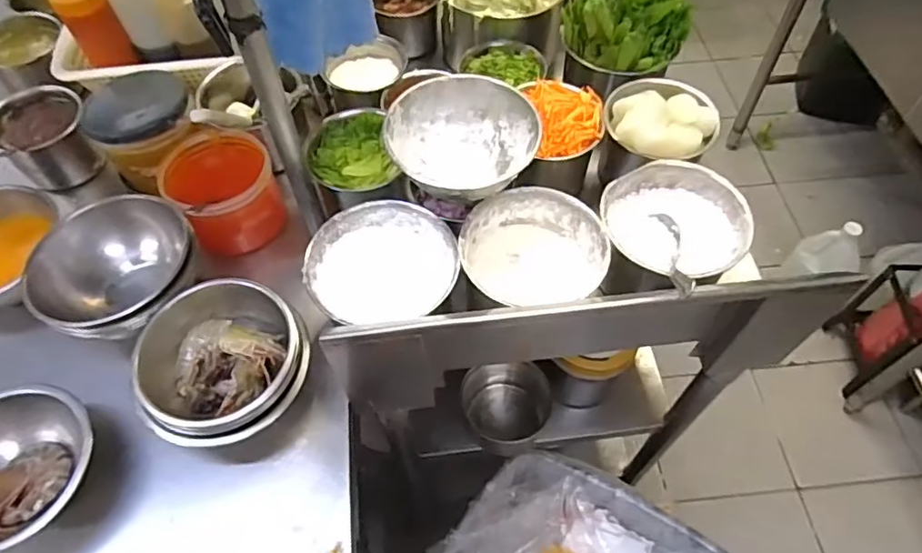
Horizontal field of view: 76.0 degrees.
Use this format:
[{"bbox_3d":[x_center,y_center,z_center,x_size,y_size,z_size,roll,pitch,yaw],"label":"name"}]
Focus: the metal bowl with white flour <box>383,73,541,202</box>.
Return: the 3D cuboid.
[{"bbox_3d":[0.004,-0.153,0.683,0.158,0.073,0.147,-1,57,1],"label":"metal bowl with white flour"}]

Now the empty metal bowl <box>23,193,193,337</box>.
[{"bbox_3d":[-0.373,0.001,0.656,0.152,0.100,0.142,-1,57,1],"label":"empty metal bowl"}]

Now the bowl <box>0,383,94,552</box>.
[{"bbox_3d":[-0.427,0.194,0.576,0.144,0.083,0.154,-1,57,1],"label":"bowl"}]

